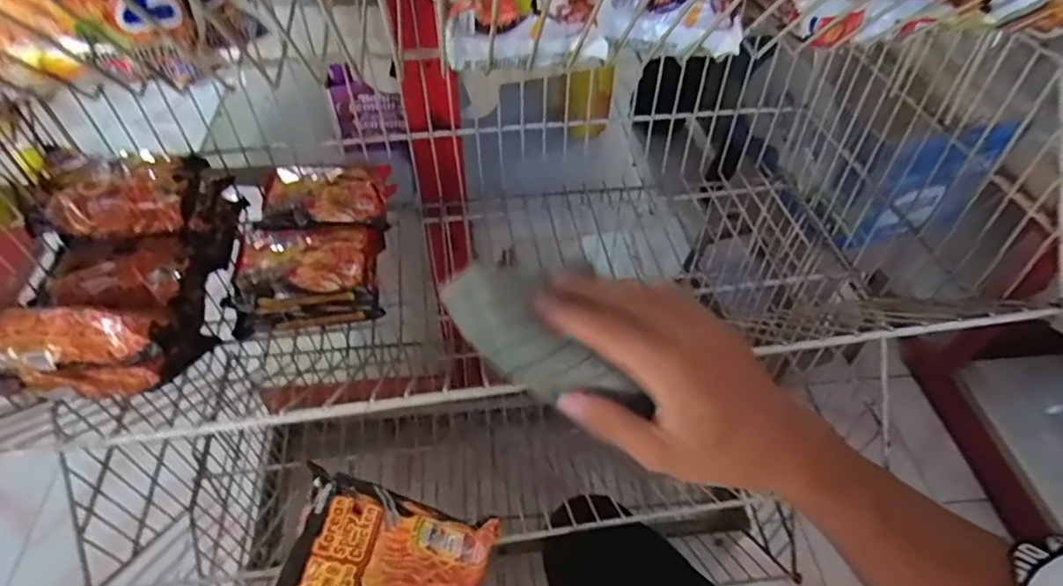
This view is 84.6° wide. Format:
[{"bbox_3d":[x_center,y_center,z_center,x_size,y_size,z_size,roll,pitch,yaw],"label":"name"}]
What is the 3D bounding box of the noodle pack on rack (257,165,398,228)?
[{"bbox_3d":[-0.230,-0.110,0.664,0.132,0.037,0.110,-3,51,-4],"label":"noodle pack on rack"}]

